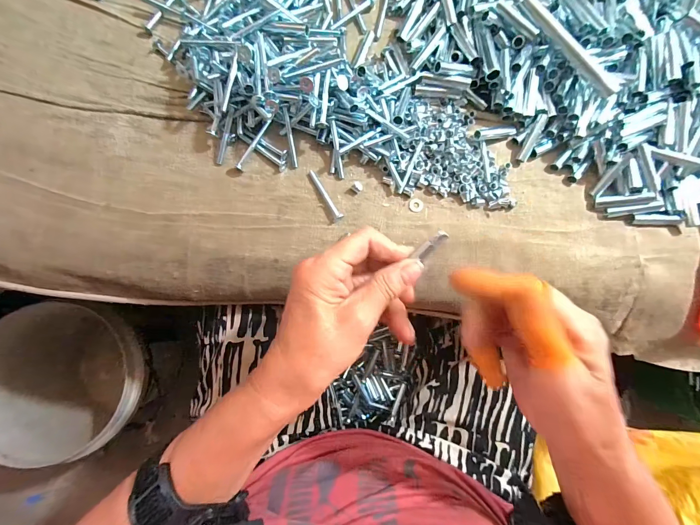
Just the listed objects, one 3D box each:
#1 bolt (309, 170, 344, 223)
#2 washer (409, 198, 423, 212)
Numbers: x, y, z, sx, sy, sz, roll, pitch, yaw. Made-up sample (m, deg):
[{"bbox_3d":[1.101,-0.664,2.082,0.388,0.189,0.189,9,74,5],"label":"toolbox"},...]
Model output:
[{"bbox_3d":[-0.023,-0.064,0.305,0.009,0.007,0.054,-28,84,-7],"label":"bolt"},{"bbox_3d":[0.064,-0.056,0.308,0.013,0.004,0.013,1,82,-4],"label":"washer"}]

